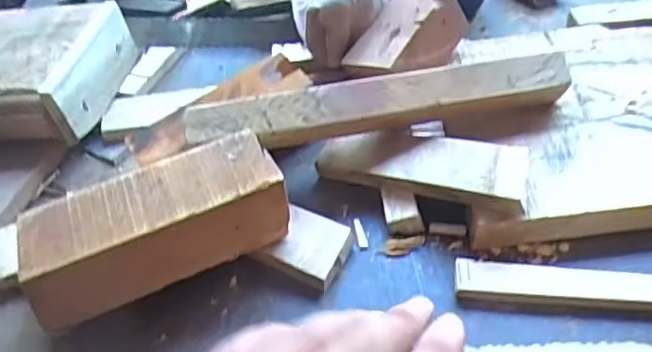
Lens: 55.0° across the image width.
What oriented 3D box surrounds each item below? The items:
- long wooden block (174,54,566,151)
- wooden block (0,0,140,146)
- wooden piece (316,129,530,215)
[{"bbox_3d":[0.030,-0.038,0.336,0.204,0.024,0.024,-9,49,-9],"label":"long wooden block"},{"bbox_3d":[-0.186,-0.065,0.392,0.095,0.040,0.110,5,48,6],"label":"wooden block"},{"bbox_3d":[0.051,-0.006,0.334,0.114,0.015,0.037,10,47,31],"label":"wooden piece"}]

